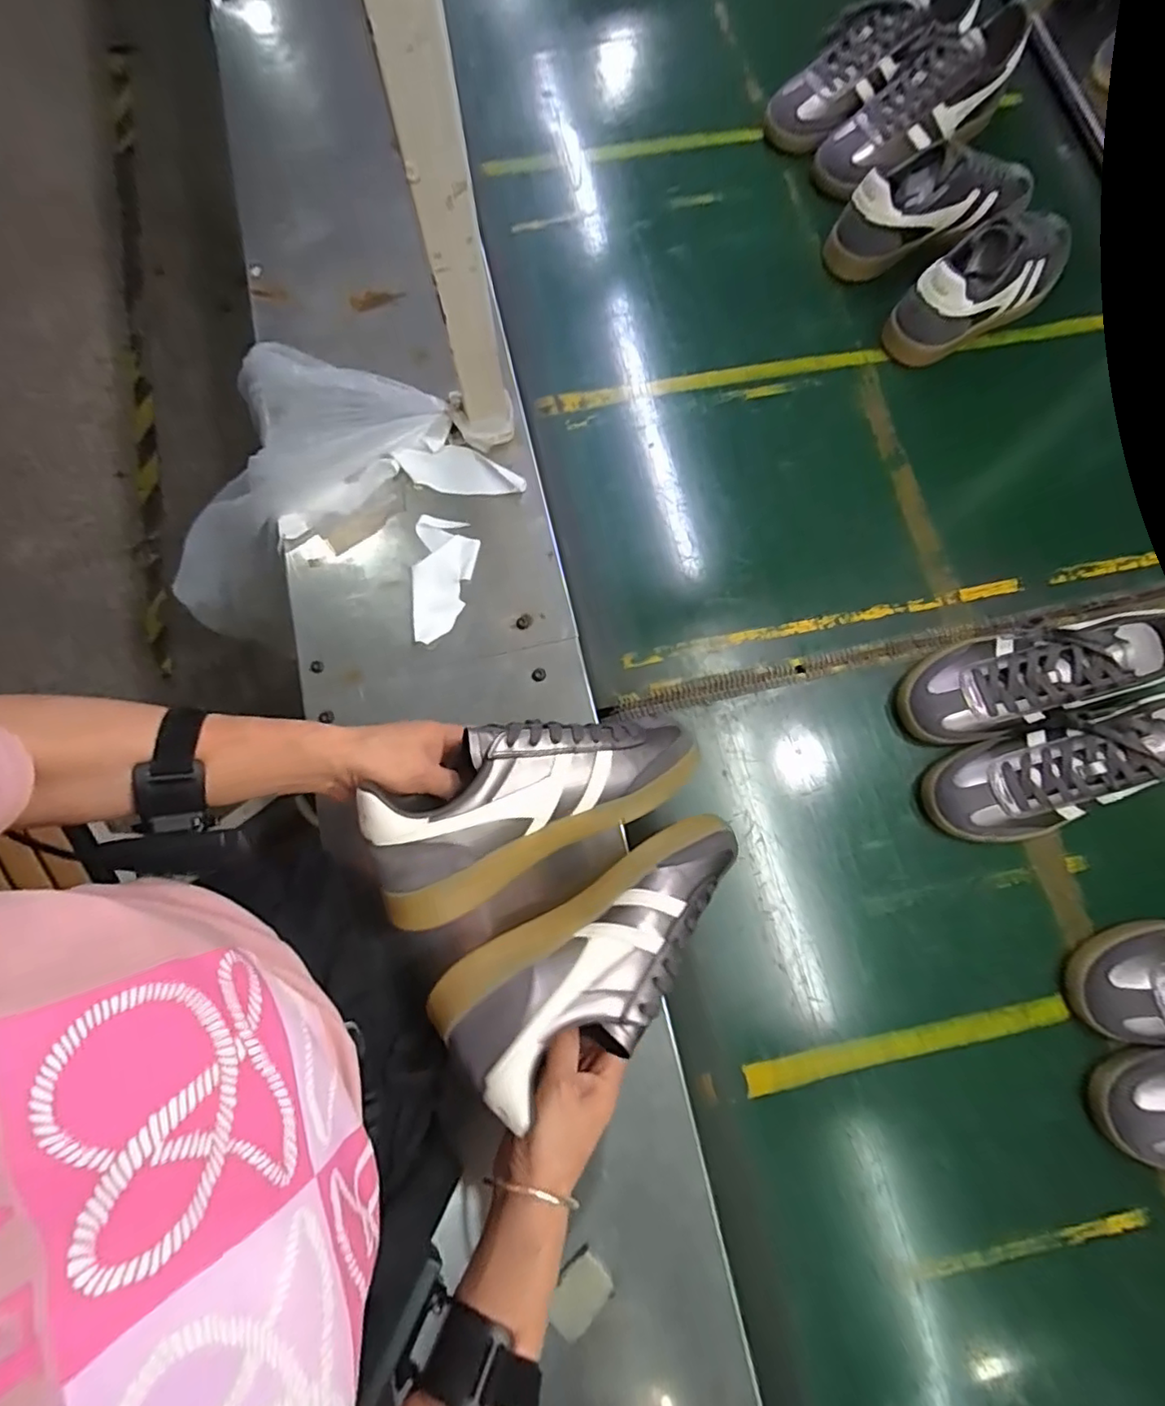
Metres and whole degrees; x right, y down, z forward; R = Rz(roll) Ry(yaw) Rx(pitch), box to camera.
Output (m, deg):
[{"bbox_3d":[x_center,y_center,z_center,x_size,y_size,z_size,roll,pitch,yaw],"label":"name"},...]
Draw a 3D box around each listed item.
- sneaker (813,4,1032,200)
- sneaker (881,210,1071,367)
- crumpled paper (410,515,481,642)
[{"bbox_3d":[0.414,-0.724,0.735,0.247,0.099,0.079,-32,78,-8],"label":"sneaker"},{"bbox_3d":[0.461,-0.478,0.680,0.244,0.094,0.084,-37,79,-9],"label":"sneaker"},{"bbox_3d":[-0.138,-0.124,0.599,0.061,0.009,0.133,1,76,0],"label":"crumpled paper"}]

